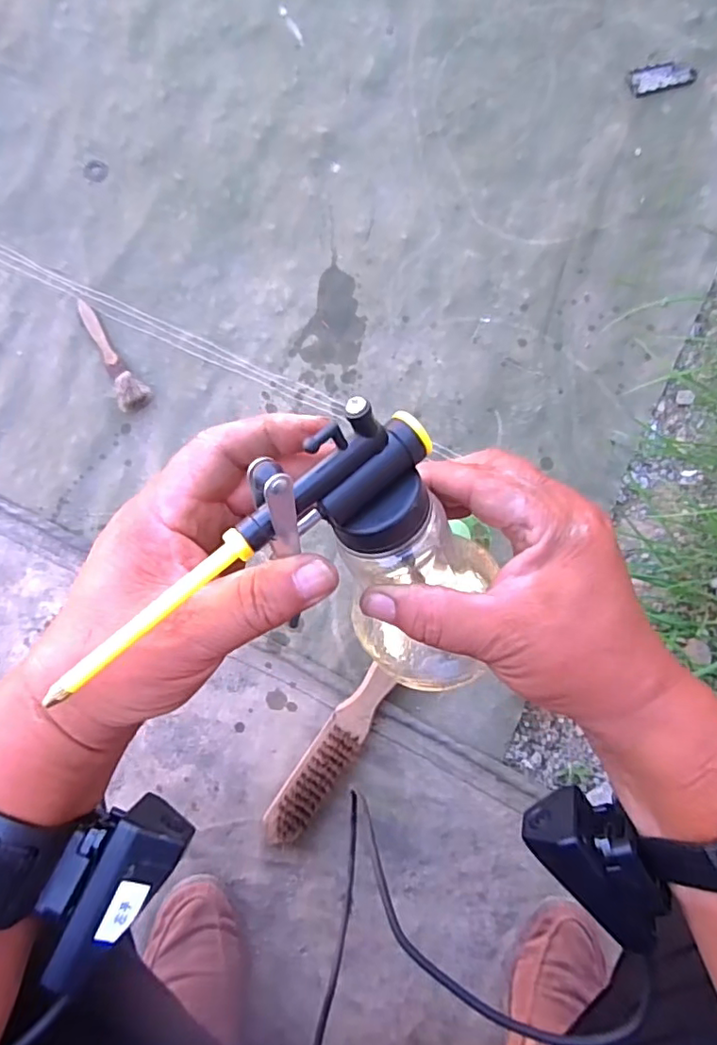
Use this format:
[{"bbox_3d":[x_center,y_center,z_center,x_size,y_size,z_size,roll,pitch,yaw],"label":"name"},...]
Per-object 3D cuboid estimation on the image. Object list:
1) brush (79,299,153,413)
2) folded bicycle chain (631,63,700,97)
[{"bbox_3d":[-0.296,-0.201,0.692,0.037,0.018,0.149,-29,82,-3],"label":"brush"},{"bbox_3d":[0.395,-0.577,0.741,0.087,0.005,0.033,-13,82,-1],"label":"folded bicycle chain"}]

